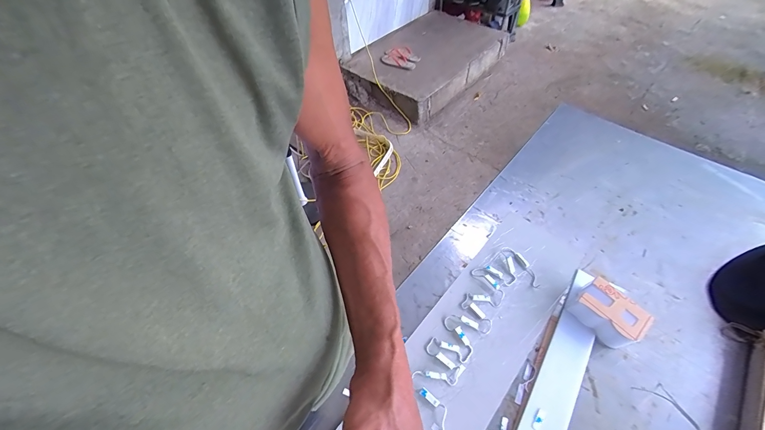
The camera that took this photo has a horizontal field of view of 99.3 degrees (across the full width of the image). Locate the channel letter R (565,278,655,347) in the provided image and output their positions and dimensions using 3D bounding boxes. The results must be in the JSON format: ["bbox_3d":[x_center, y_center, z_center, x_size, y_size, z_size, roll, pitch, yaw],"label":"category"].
[{"bbox_3d":[0.318,0.140,0.459,0.058,0.047,0.081,-33,57,-22],"label":"channel letter R"}]

